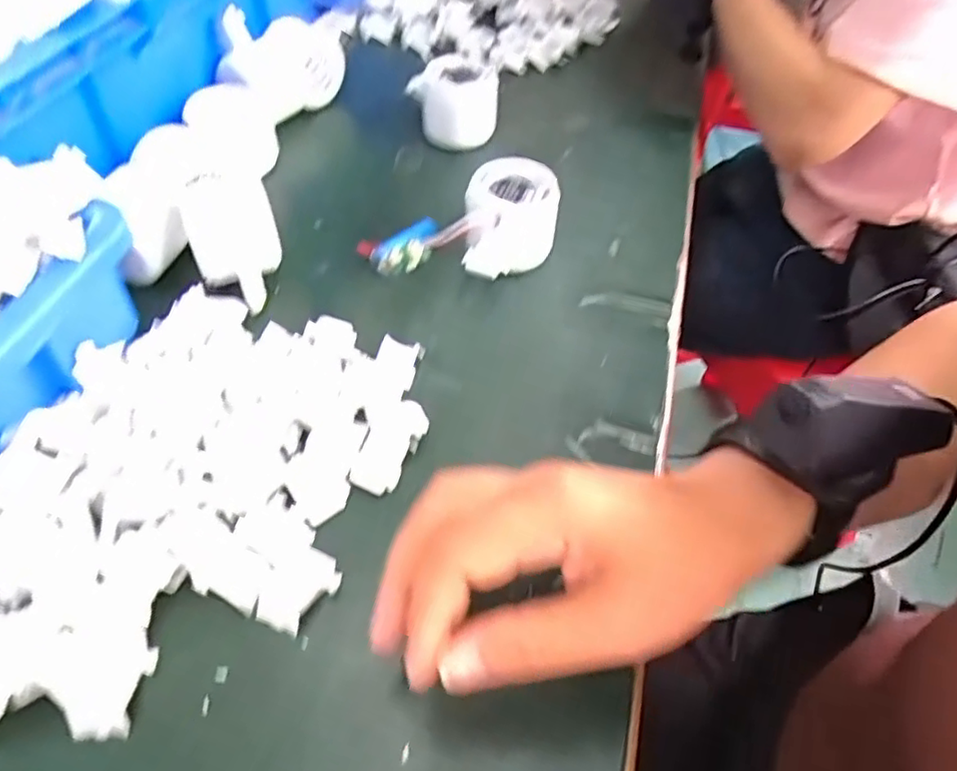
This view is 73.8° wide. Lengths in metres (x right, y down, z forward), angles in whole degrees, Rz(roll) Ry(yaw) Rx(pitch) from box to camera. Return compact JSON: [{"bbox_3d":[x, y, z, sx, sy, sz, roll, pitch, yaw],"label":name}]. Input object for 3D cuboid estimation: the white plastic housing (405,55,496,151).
[{"bbox_3d":[-0.019,-0.234,0.520,0.064,0.050,0.061,-8,53,-10],"label":"white plastic housing"}]

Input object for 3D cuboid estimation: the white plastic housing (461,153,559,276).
[{"bbox_3d":[0.022,-0.105,0.421,0.060,0.055,0.069,3,52,-1],"label":"white plastic housing"}]

